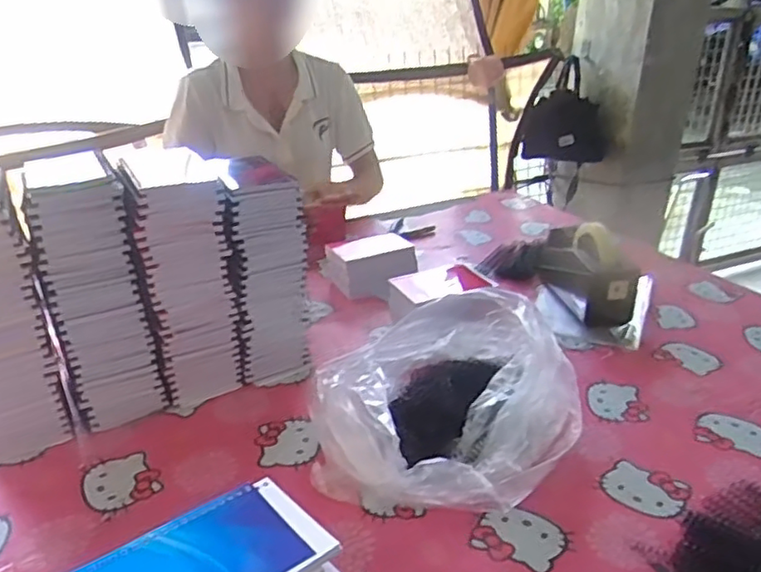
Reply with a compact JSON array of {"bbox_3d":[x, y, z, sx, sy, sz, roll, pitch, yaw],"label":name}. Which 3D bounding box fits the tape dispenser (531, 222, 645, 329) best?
[{"bbox_3d":[0.326,-0.034,1.034,0.078,0.127,0.225,-5,26,-11],"label":"tape dispenser"}]

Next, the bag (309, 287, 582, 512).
[{"bbox_3d":[0.067,0.117,0.711,0.279,0.127,0.284,14,28,25],"label":"bag"}]

